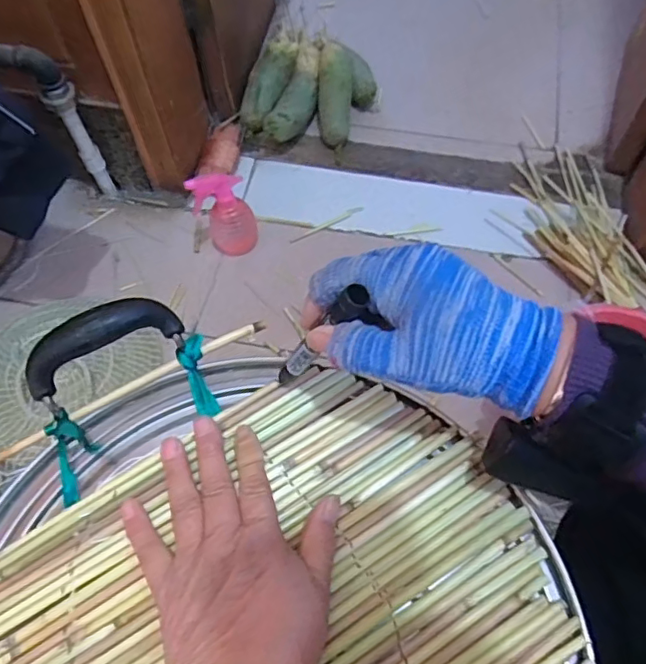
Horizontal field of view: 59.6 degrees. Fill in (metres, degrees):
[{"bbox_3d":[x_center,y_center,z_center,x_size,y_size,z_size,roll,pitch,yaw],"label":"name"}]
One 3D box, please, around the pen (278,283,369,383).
[{"bbox_3d":[-0.006,0.008,0.337,0.015,0.123,0.012,19,61,-13],"label":"pen"}]

